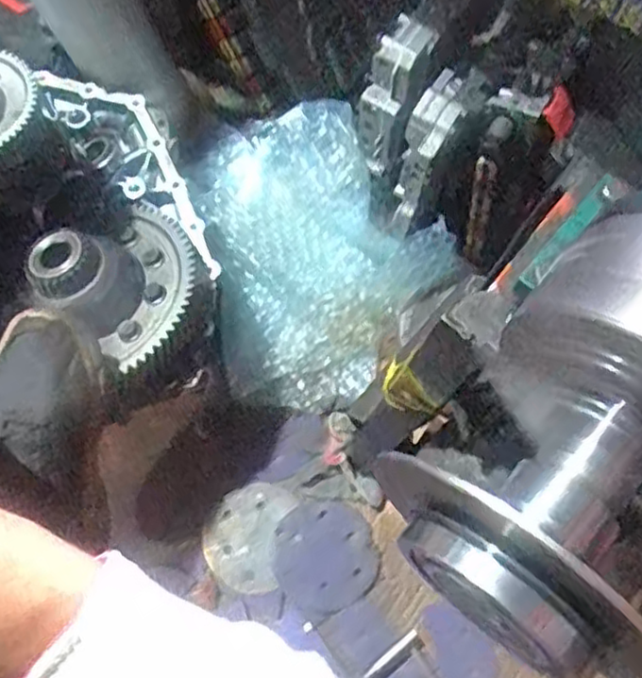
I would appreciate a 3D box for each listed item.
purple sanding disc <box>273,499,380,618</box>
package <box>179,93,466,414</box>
[{"bbox_3d":[0.004,0.245,0.804,0.112,0.005,0.116,0,71,1],"label":"purple sanding disc"},{"bbox_3d":[-0.013,-0.133,0.887,0.275,0.123,0.397,-15,70,-6],"label":"package"}]

